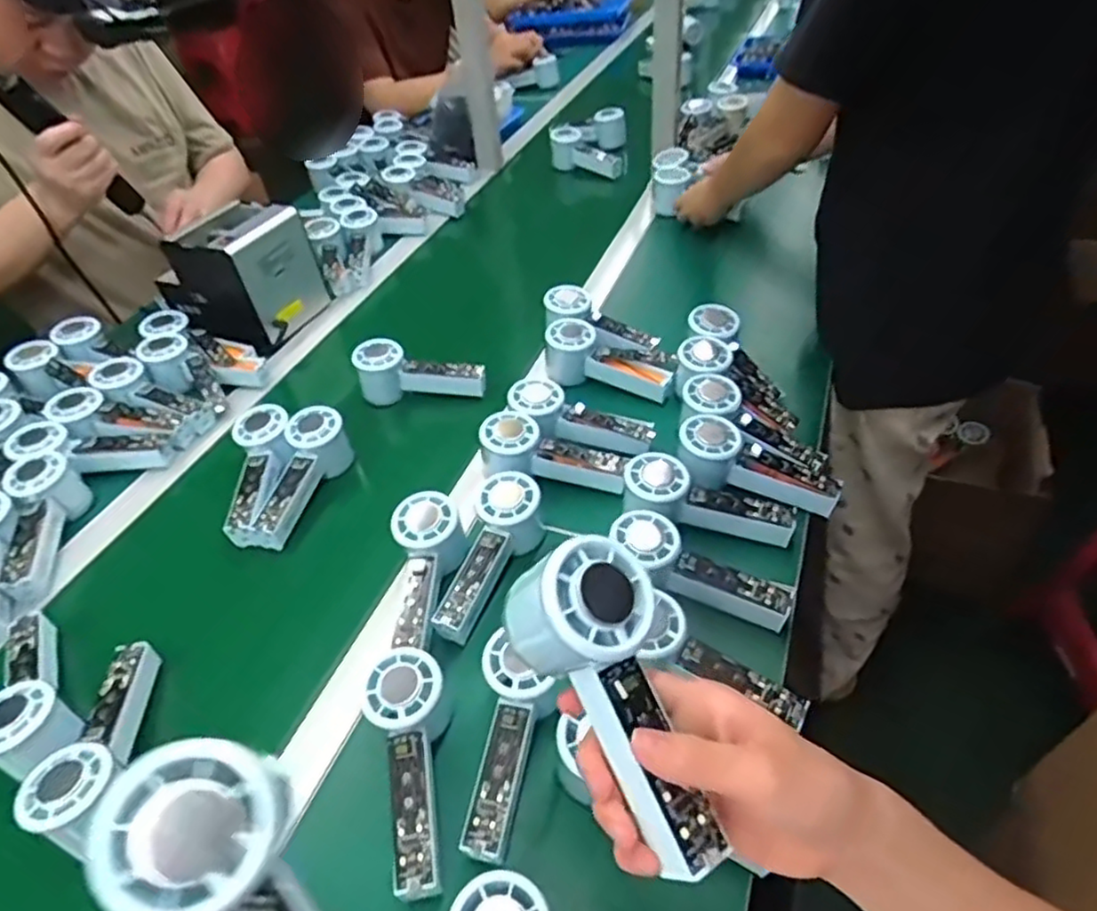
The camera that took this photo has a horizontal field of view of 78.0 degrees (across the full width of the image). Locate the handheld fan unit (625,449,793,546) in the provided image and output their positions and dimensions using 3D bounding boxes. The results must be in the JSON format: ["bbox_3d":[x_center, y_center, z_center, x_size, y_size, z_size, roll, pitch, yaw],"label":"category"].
[{"bbox_3d":[0.139,0.045,0.605,0.152,0.053,0.058,20,48,2],"label":"handheld fan unit"}]

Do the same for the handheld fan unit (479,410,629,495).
[{"bbox_3d":[0.004,0.004,0.666,0.141,0.048,0.052,19,48,5],"label":"handheld fan unit"}]

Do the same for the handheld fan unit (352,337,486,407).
[{"bbox_3d":[-0.148,-0.094,0.788,0.145,0.062,0.047,3,45,9],"label":"handheld fan unit"}]

